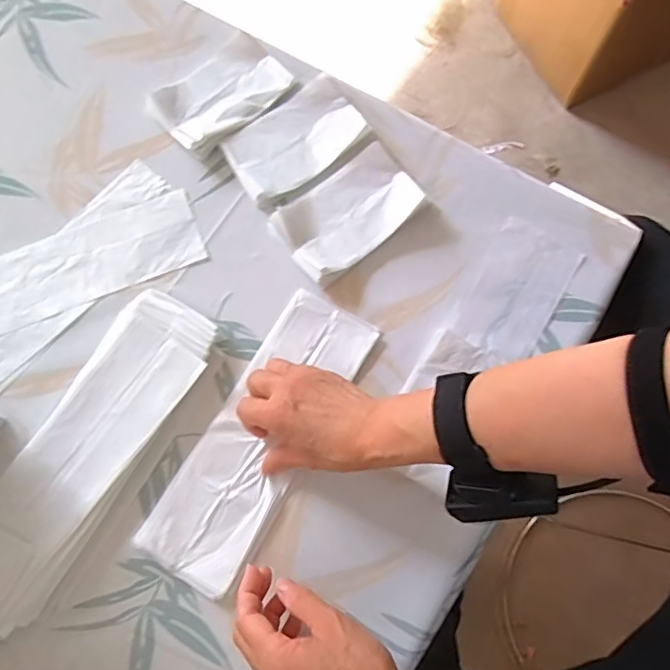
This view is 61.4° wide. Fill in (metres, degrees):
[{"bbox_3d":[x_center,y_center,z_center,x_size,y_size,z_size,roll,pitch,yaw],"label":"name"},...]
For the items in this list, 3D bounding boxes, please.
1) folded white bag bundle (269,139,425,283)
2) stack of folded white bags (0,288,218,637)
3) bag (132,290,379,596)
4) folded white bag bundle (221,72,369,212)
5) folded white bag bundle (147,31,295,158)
[{"bbox_3d":[0.012,-0.111,0.516,0.127,0.021,0.080,-35,79,-8],"label":"folded white bag bundle"},{"bbox_3d":[-0.203,0.089,0.471,0.087,0.020,0.271,31,79,8],"label":"stack of folded white bags"},{"bbox_3d":[-0.062,0.082,0.471,0.085,0.010,0.250,29,79,7],"label":"bag"},{"bbox_3d":[-0.037,-0.183,0.535,0.126,0.017,0.080,-34,78,-7],"label":"folded white bag bundle"},{"bbox_3d":[-0.111,-0.234,0.548,0.123,0.020,0.081,-43,80,-9],"label":"folded white bag bundle"}]

